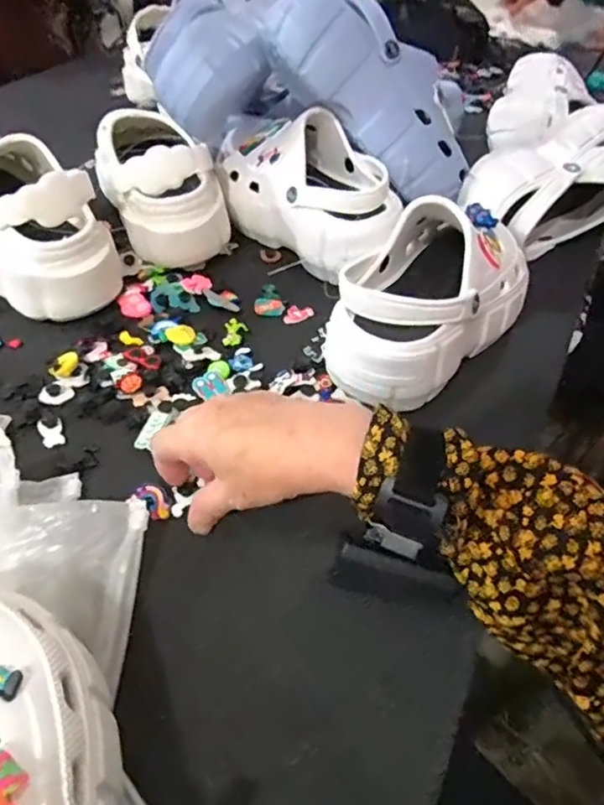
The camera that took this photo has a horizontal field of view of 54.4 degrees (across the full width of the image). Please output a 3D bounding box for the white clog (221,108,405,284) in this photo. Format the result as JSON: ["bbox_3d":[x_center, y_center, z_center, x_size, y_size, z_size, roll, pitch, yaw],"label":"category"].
[{"bbox_3d":[0.010,-0.201,0.577,0.108,0.097,0.213,-23,50,-22],"label":"white clog"}]

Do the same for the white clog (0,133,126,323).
[{"bbox_3d":[-0.273,-0.173,0.540,0.236,0.101,0.099,31,52,26],"label":"white clog"}]

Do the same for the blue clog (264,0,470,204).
[{"bbox_3d":[0.067,-0.280,0.556,0.235,0.108,0.085,37,43,-20],"label":"blue clog"}]

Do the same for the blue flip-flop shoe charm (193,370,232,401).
[{"bbox_3d":[-0.074,-0.014,0.467,0.024,0.005,0.024,-24,51,-23],"label":"blue flip-flop shoe charm"}]

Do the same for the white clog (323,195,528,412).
[{"bbox_3d":[0.111,-0.094,0.472,0.108,0.088,0.228,26,50,22],"label":"white clog"}]

